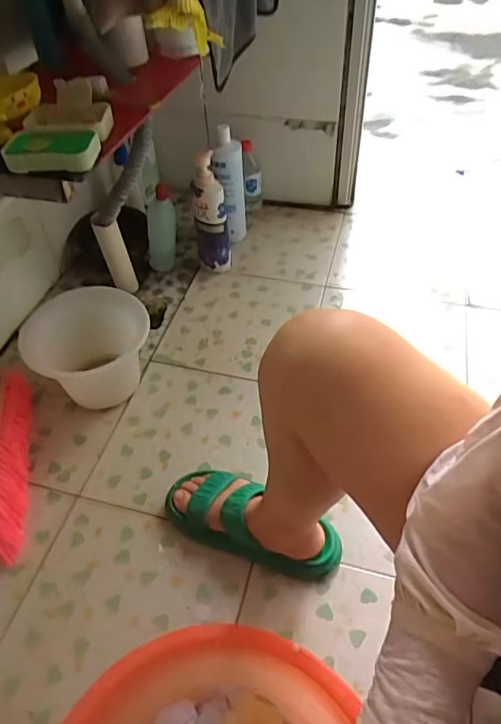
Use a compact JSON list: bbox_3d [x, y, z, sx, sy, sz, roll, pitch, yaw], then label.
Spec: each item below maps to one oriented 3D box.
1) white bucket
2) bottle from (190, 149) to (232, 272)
[{"bbox_3d":[-0.276,-0.020,0.914,0.200,0.166,0.147,-33,54,-26],"label":"white bucket"},{"bbox_3d":[-0.086,-0.315,1.099,0.070,0.258,0.056,-7,49,-4],"label":"bottle"}]

